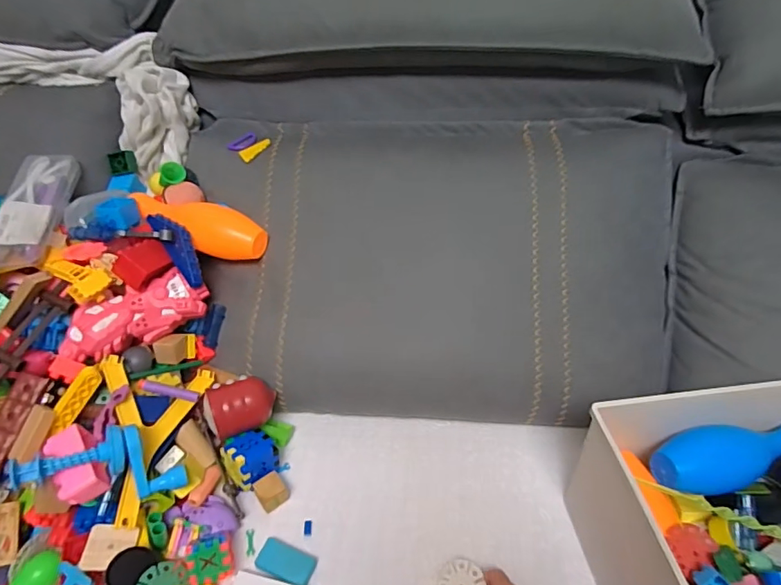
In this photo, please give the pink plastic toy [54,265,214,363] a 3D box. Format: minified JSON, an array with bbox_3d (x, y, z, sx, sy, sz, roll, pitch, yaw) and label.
[{"bbox_3d":[-0.312,0.027,0.595,0.164,0.053,0.054,-26,51,-26],"label":"pink plastic toy"}]

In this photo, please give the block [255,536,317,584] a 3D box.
[{"bbox_3d":[-0.113,0.293,0.530,0.064,0.007,0.033,16,46,13],"label":"block"}]

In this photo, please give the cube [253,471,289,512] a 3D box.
[{"bbox_3d":[-0.140,0.236,0.576,0.033,0.024,0.034,-34,55,-32],"label":"cube"}]

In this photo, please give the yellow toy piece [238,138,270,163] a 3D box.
[{"bbox_3d":[-0.195,-0.207,0.701,0.023,0.008,0.050,33,64,27],"label":"yellow toy piece"}]

